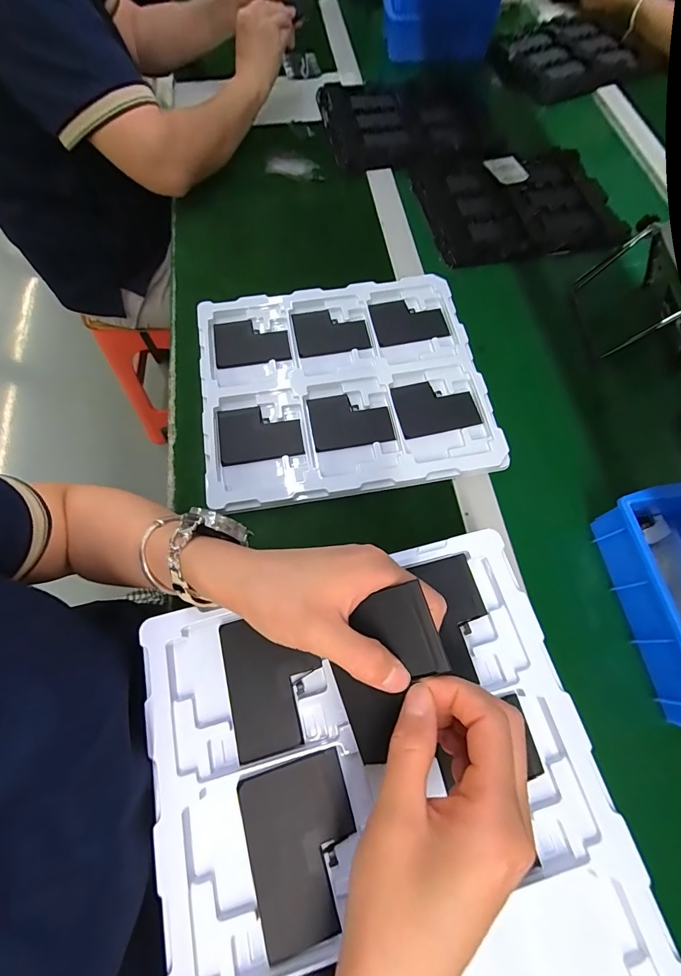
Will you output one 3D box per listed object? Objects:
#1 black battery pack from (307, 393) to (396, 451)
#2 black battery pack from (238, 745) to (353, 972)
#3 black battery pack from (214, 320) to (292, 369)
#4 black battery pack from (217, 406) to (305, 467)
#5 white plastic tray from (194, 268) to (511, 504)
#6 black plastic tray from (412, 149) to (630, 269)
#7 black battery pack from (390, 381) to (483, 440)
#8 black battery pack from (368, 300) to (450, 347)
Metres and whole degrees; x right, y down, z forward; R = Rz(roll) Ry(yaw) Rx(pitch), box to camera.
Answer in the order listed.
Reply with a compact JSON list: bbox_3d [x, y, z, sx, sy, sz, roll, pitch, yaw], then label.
[{"bbox_3d":[0.012,-0.076,0.449,0.089,0.004,0.067,-9,68,-3],"label":"black battery pack"},{"bbox_3d":[-0.023,0.222,0.246,0.067,0.005,0.088,-16,68,-6],"label":"black battery pack"},{"bbox_3d":[-0.110,-0.181,0.491,0.089,0.005,0.070,-7,68,-3],"label":"black battery pack"},{"bbox_3d":[-0.089,-0.061,0.440,0.088,0.004,0.067,-9,68,-3],"label":"black battery pack"},{"bbox_3d":[0.002,-0.126,0.463,0.314,0.013,0.278,-9,68,-3],"label":"white plastic tray"},{"bbox_3d":[0.260,-0.423,0.591,0.268,0.024,0.209,-8,68,-3],"label":"black plastic tray"},{"bbox_3d":[0.109,-0.094,0.457,0.089,0.005,0.068,-11,68,-4],"label":"black battery pack"},{"bbox_3d":[0.087,-0.213,0.507,0.089,0.005,0.069,-9,68,-3],"label":"black battery pack"}]

